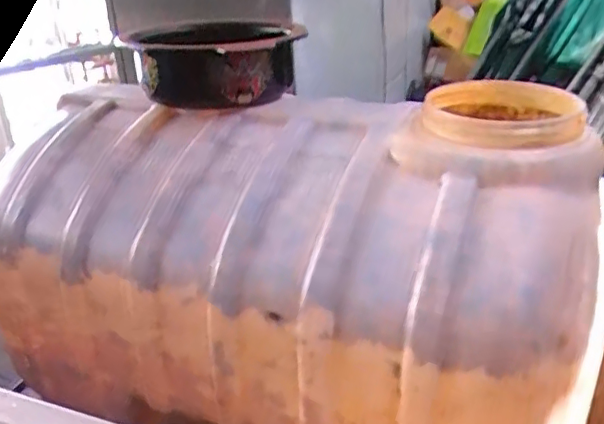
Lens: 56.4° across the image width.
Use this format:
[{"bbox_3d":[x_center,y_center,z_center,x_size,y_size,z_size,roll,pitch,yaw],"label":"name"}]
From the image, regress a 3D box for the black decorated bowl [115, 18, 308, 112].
[{"bbox_3d":[-0.137,-0.282,1.089,0.284,0.128,0.301,13,29,31],"label":"black decorated bowl"}]

